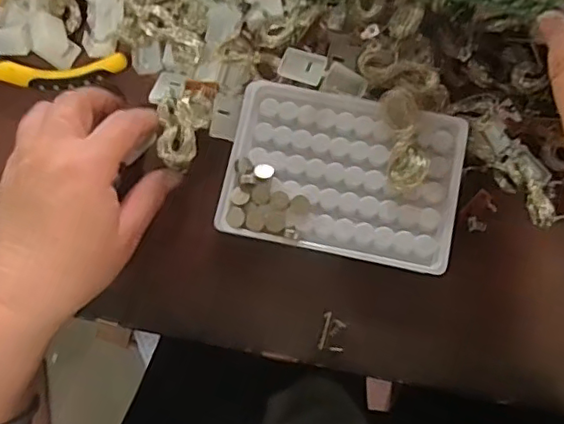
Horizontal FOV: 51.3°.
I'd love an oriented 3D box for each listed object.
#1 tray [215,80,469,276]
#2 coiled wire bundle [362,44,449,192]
[{"bbox_3d":[0.036,-0.021,0.347,0.133,0.016,0.095,12,78,4],"label":"tray"},{"bbox_3d":[0.078,-0.059,0.343,0.046,0.019,0.088,-9,77,-1],"label":"coiled wire bundle"}]

